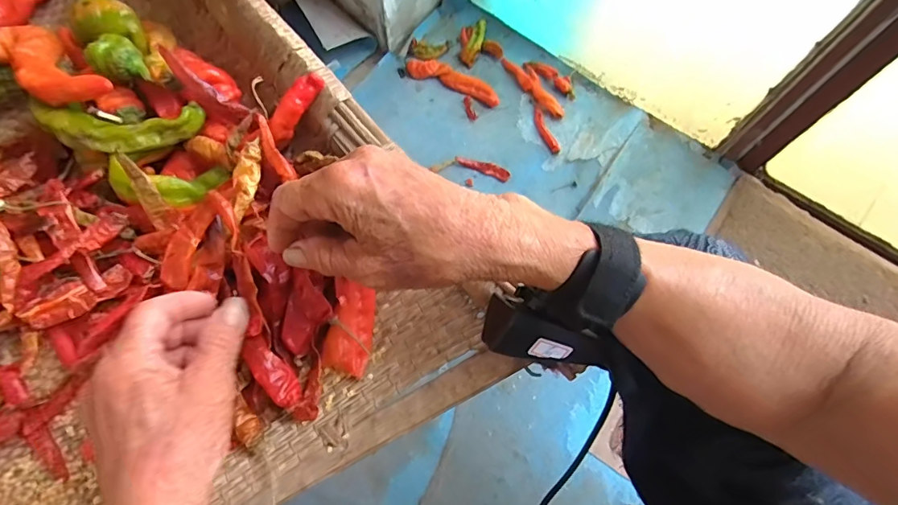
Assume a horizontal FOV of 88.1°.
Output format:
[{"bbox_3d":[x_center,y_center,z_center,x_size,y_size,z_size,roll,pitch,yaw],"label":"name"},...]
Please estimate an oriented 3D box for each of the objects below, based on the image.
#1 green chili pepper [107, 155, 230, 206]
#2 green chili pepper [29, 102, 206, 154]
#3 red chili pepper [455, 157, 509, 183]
[{"bbox_3d":[-0.203,-0.050,0.340,0.075,0.021,0.029,-4,68,-28],"label":"green chili pepper"},{"bbox_3d":[-0.236,-0.090,0.332,0.108,0.025,0.039,-4,69,-3],"label":"green chili pepper"},{"bbox_3d":[0.063,-0.155,0.844,0.100,0.018,0.025,20,70,6],"label":"red chili pepper"}]

